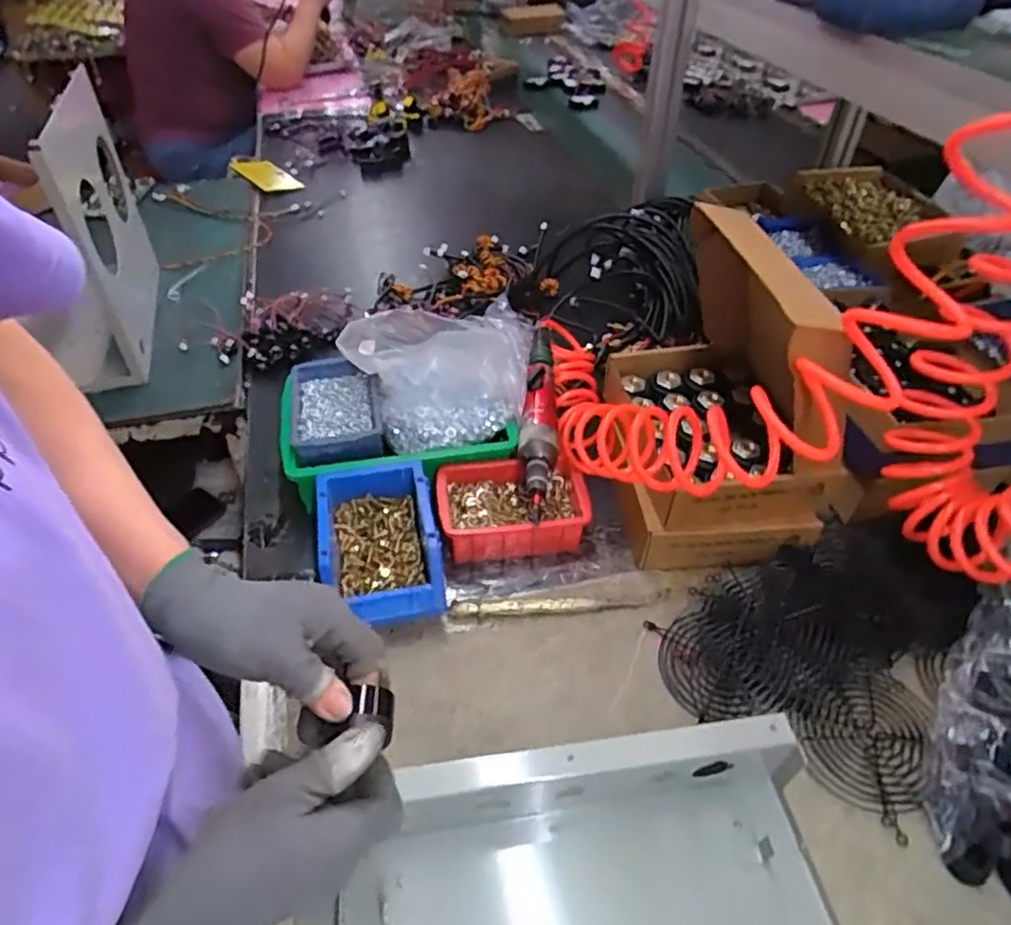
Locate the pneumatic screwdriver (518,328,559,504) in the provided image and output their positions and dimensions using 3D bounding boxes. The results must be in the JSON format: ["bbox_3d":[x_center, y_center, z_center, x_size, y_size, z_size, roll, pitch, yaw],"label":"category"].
[{"bbox_3d":[0.039,-0.065,0.726,0.037,0.046,0.259,4,44,3],"label":"pneumatic screwdriver"}]

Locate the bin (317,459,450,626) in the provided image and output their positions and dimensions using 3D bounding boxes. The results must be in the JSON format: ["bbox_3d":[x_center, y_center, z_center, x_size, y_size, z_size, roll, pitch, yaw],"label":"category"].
[{"bbox_3d":[-0.122,0.081,0.631,0.108,0.071,0.145,-8,45,-9],"label":"bin"}]

